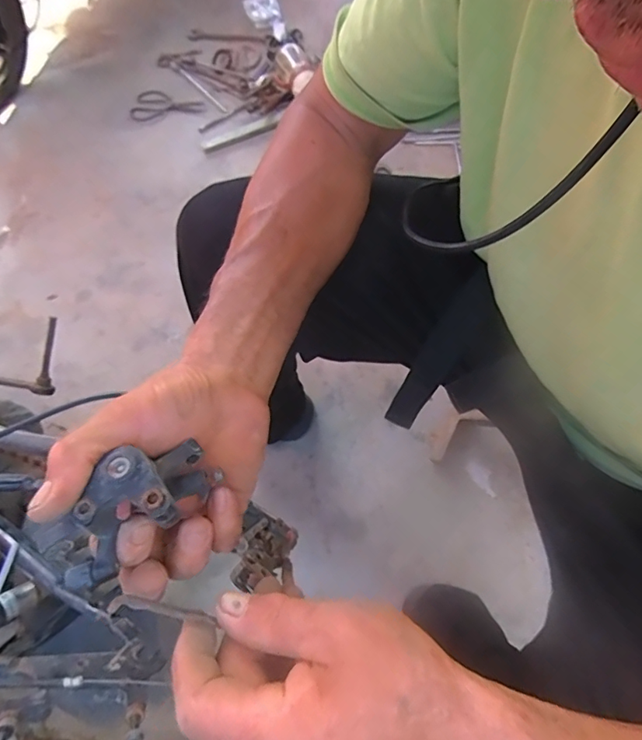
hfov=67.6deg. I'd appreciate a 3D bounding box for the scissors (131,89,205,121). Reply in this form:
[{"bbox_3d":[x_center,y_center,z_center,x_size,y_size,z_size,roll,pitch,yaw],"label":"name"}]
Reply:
[{"bbox_3d":[-0.398,-0.687,1.238,0.185,0.013,0.104,-11,66,-5],"label":"scissors"}]

